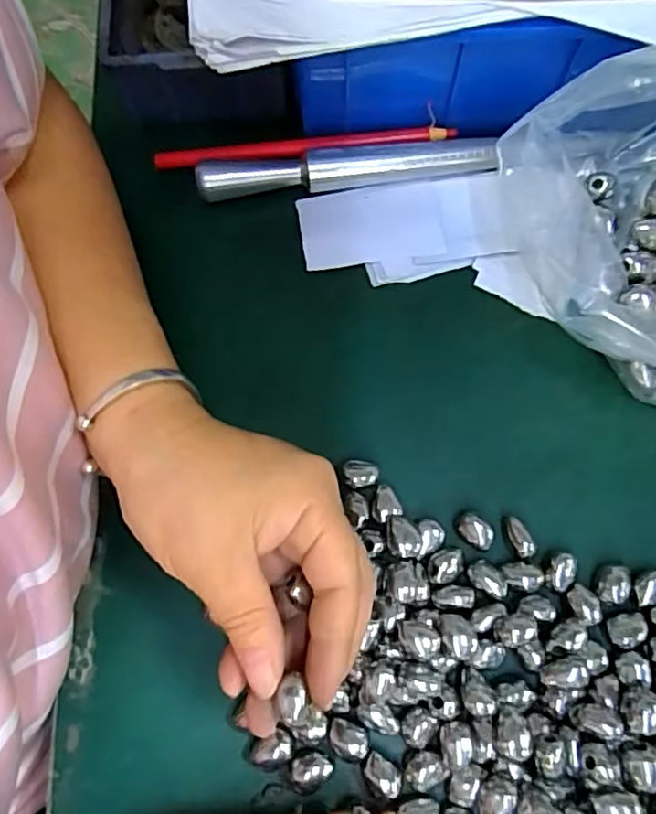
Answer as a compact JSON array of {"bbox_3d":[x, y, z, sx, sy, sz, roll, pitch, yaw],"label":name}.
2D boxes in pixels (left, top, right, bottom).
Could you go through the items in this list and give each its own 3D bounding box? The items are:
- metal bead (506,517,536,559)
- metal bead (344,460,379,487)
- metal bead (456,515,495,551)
[{"bbox_3d":[0.090,0.061,0.290,0.009,0.006,0.019,-21,75,-5],"label":"metal bead"},{"bbox_3d":[0.016,0.033,0.301,0.017,0.010,0.013,1,74,1],"label":"metal bead"},{"bbox_3d":[0.070,0.059,0.292,0.019,0.005,0.012,36,78,10],"label":"metal bead"}]

